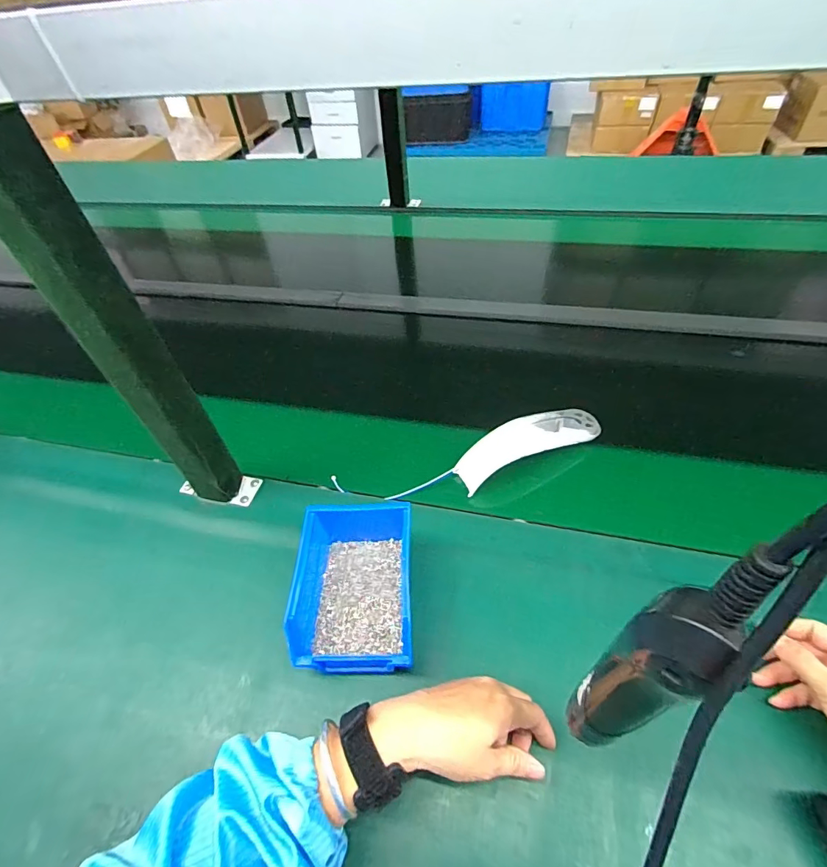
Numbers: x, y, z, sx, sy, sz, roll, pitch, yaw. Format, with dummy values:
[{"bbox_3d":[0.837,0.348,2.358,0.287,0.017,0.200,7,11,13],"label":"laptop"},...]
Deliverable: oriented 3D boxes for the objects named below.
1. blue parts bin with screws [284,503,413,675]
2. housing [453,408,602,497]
[{"bbox_3d":[-0.054,0.139,0.428,0.106,0.064,0.162,-2,49,4],"label":"blue parts bin with screws"},{"bbox_3d":[0.143,0.011,0.556,0.188,0.034,0.056,-20,50,-12],"label":"housing"}]

